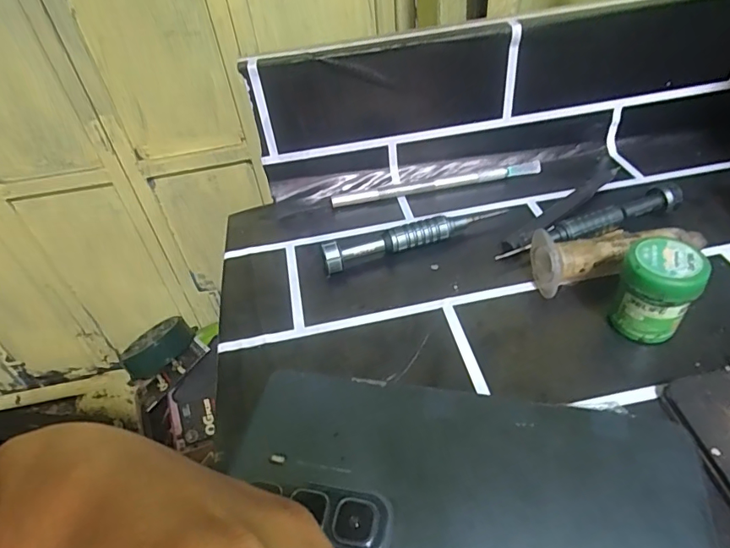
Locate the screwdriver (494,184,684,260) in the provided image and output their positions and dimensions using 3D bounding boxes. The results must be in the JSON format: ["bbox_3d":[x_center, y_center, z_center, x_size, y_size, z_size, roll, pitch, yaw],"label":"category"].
[{"bbox_3d":[0.125,-0.027,0.271,0.111,0.016,0.012,-16,44,-10],"label":"screwdriver"}]

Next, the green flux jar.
[{"bbox_3d":[0.127,0.009,0.215,0.029,0.042,0.027,-4,43,4],"label":"green flux jar"}]

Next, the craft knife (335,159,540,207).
[{"bbox_3d":[0.048,-0.060,0.321,0.139,0.007,0.007,-11,43,-4],"label":"craft knife"}]

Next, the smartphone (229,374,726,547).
[{"bbox_3d":[0.032,0.078,0.175,0.163,0.011,0.073,6,44,13],"label":"smartphone"}]

